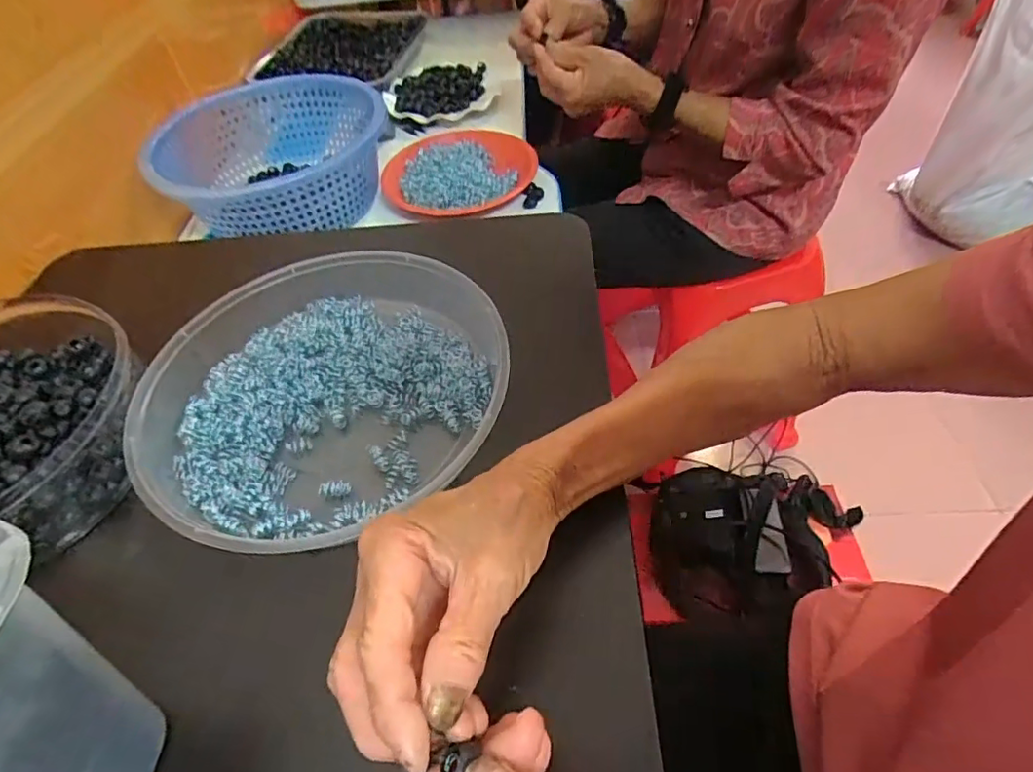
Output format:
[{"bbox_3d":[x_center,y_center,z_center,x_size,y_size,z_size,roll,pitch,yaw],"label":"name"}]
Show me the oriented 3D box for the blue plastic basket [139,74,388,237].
[{"bbox_3d":[-0.286,-0.272,0.696,0.243,0.097,0.268,-10,50,-3],"label":"blue plastic basket"}]

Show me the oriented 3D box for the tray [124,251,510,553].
[{"bbox_3d":[-0.122,0.002,0.378,0.224,0.052,0.216,-3,50,3],"label":"tray"}]

